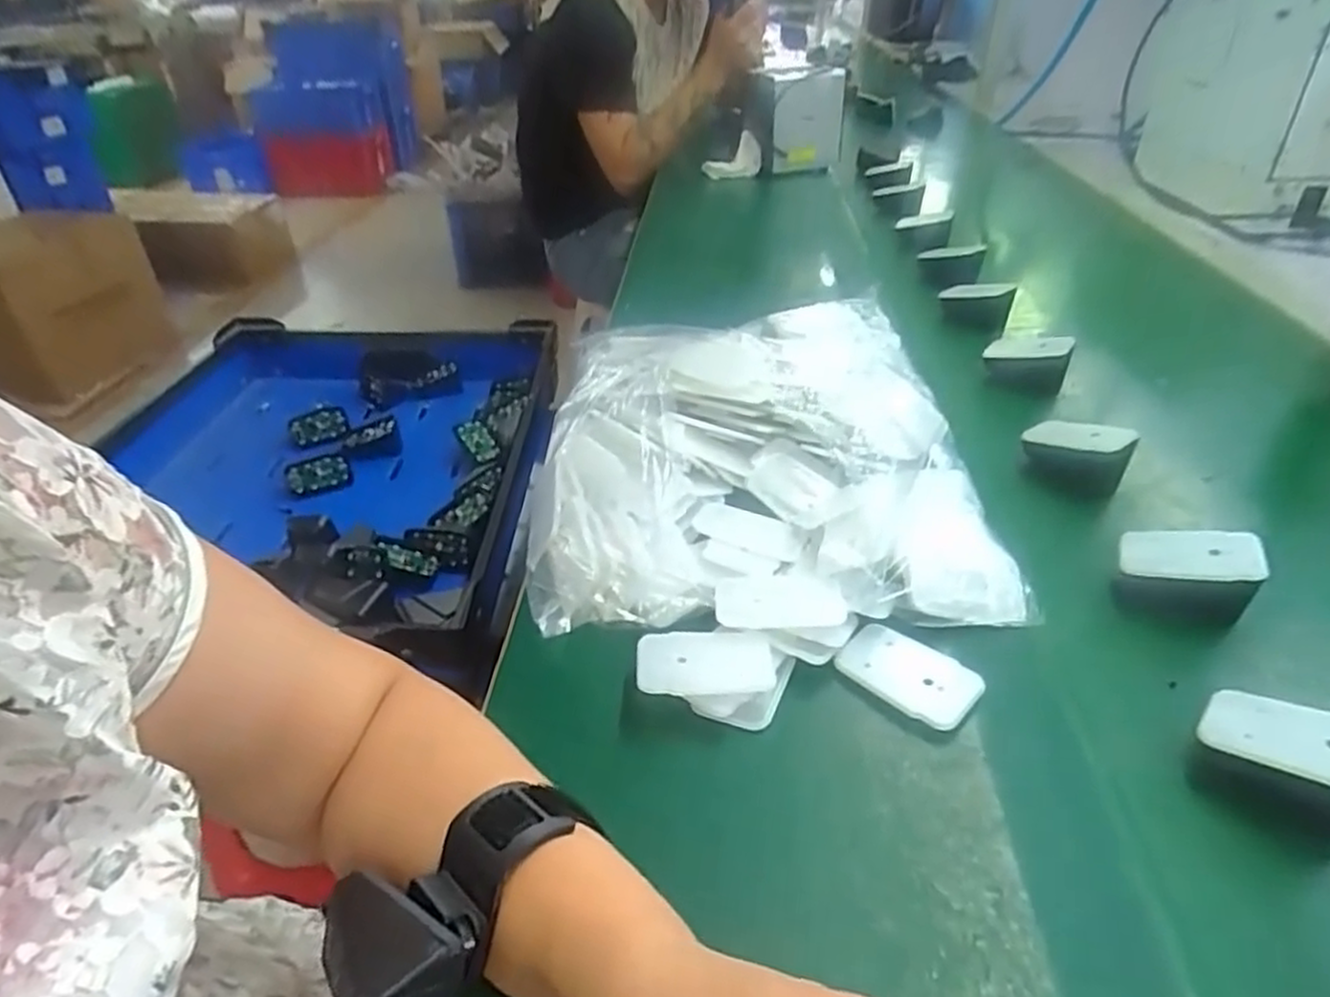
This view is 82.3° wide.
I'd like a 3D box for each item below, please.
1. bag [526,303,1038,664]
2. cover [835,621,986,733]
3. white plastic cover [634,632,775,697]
[{"bbox_3d":[0.062,-0.034,0.530,0.290,0.077,0.319,0,36,2],"label":"bag"},{"bbox_3d":[0.128,0.093,0.402,0.067,0.014,0.037,29,45,35],"label":"cover"},{"bbox_3d":[0.020,0.084,0.389,0.068,0.004,0.041,0,34,-1],"label":"white plastic cover"}]

